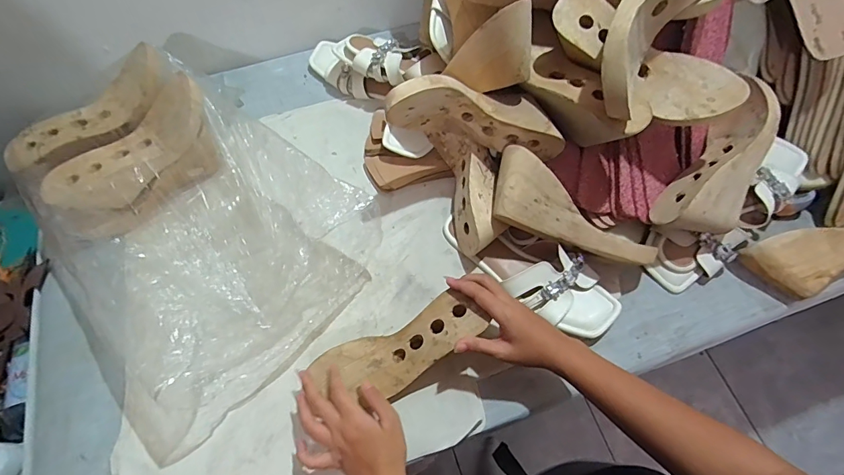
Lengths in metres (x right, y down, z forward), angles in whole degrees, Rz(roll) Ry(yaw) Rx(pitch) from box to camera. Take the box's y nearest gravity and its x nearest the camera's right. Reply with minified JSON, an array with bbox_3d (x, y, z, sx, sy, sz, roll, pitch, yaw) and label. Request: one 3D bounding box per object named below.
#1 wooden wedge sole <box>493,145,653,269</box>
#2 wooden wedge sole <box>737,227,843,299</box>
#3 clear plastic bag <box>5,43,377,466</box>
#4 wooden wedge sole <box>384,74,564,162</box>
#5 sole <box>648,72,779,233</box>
[{"bbox_3d":[0.178,-0.018,0.522,0.221,0.058,0.075,36,69,3],"label":"wooden wedge sole"},{"bbox_3d":[0.542,0.007,0.541,0.235,0.064,0.080,-25,66,3],"label":"wooden wedge sole"},{"bbox_3d":[-0.326,-0.015,0.532,0.446,0.127,0.347,39,71,18],"label":"clear plastic bag"},{"bbox_3d":[0.068,-0.154,0.523,0.229,0.074,0.065,10,63,-15],"label":"wooden wedge sole"},{"bbox_3d":[0.382,-0.092,0.522,0.093,0.073,0.219,33,88,16],"label":"sole"}]

